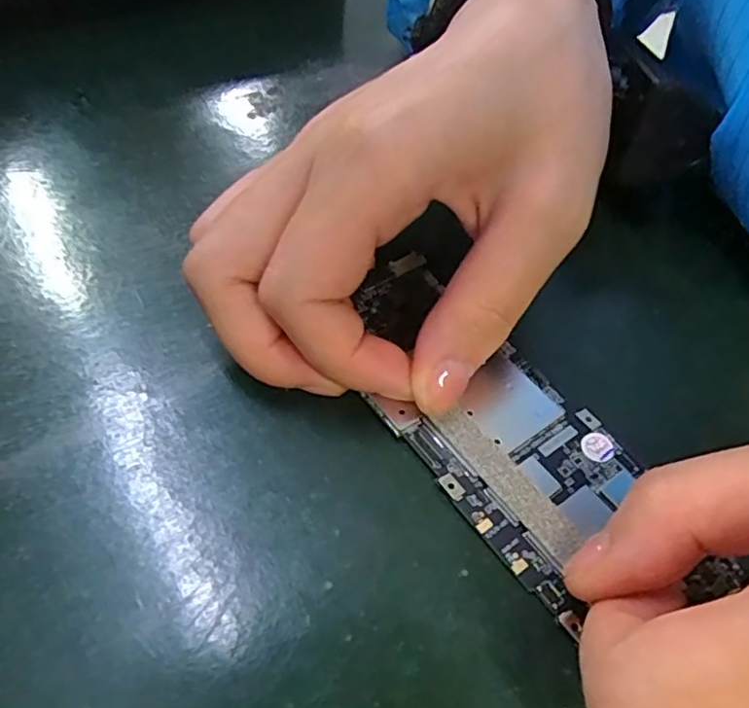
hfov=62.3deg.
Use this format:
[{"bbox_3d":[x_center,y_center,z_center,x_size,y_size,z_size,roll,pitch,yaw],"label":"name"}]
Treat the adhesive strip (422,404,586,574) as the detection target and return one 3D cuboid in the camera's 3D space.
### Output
[{"bbox_3d":[0.030,0.029,0.145,0.010,0.004,0.042,-29,60,-23],"label":"adhesive strip"}]

